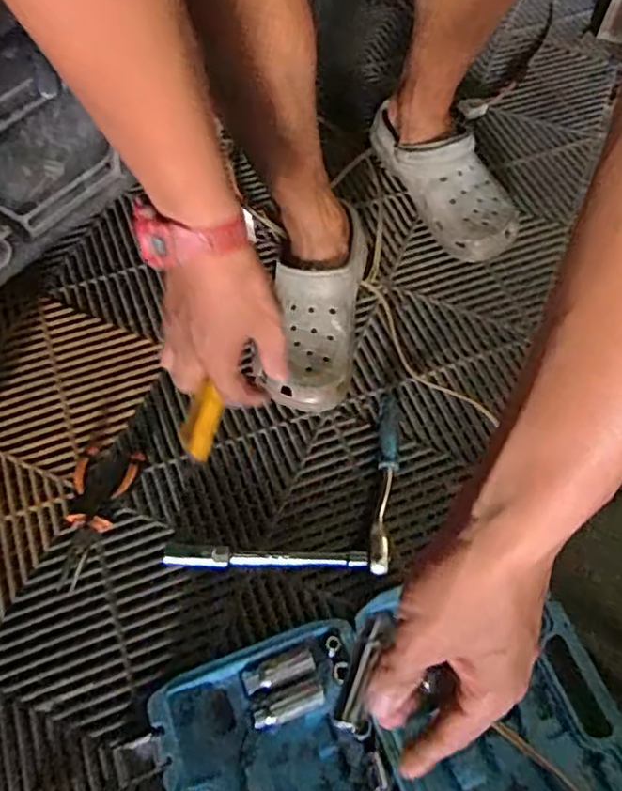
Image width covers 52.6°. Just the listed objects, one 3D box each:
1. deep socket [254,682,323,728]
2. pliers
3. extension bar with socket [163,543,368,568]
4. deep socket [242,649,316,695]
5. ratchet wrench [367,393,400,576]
[{"bbox_3d":[-0.020,0.276,0.557,0.062,0.025,0.020,-19,64,-12],"label":"deep socket"},{"bbox_3d":[-0.233,0.123,0.659,0.065,0.014,0.154,13,61,5],"label":"pliers"},{"bbox_3d":[-0.047,0.166,0.639,0.205,0.023,0.025,4,61,0],"label":"extension bar with socket"},{"bbox_3d":[-0.030,0.250,0.572,0.064,0.015,0.021,-16,63,-11],"label":"deep socket"},{"bbox_3d":[0.079,0.091,0.679,0.023,0.030,0.204,7,61,2],"label":"ratchet wrench"}]

